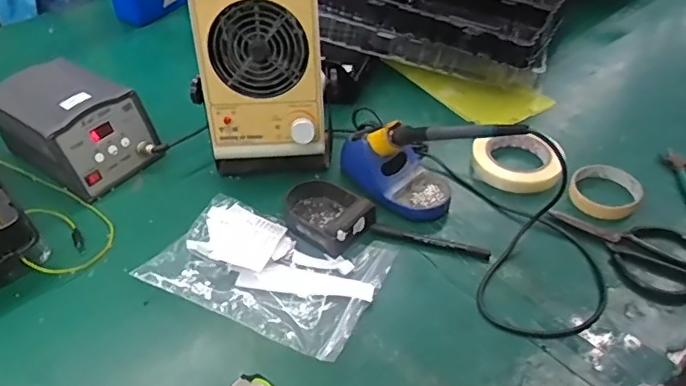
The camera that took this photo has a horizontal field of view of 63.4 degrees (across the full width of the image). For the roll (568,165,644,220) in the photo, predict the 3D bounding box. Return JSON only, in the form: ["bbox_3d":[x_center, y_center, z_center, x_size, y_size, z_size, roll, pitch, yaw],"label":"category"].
[{"bbox_3d":[0.327,-0.002,0.695,0.083,0.018,0.086,-1,43,1],"label":"roll"}]

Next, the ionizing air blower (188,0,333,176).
[{"bbox_3d":[-0.096,-0.149,0.686,0.148,0.246,0.118,-1,43,1],"label":"ionizing air blower"}]

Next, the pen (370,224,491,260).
[{"bbox_3d":[0.100,0.055,0.645,0.138,0.009,0.014,15,45,17],"label":"pen"}]

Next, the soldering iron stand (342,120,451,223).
[{"bbox_3d":[0.068,-0.038,0.691,0.085,0.082,0.152,-34,52,-30],"label":"soldering iron stand"}]

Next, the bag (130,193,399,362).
[{"bbox_3d":[-0.080,0.077,0.606,0.232,0.033,0.164,17,46,19],"label":"bag"}]

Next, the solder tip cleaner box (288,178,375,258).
[{"bbox_3d":[-0.024,0.017,0.664,0.111,0.032,0.080,29,51,29],"label":"solder tip cleaner box"}]

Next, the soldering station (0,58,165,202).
[{"bbox_3d":[-0.362,-0.090,0.751,0.202,0.103,0.132,27,50,27],"label":"soldering station"}]

